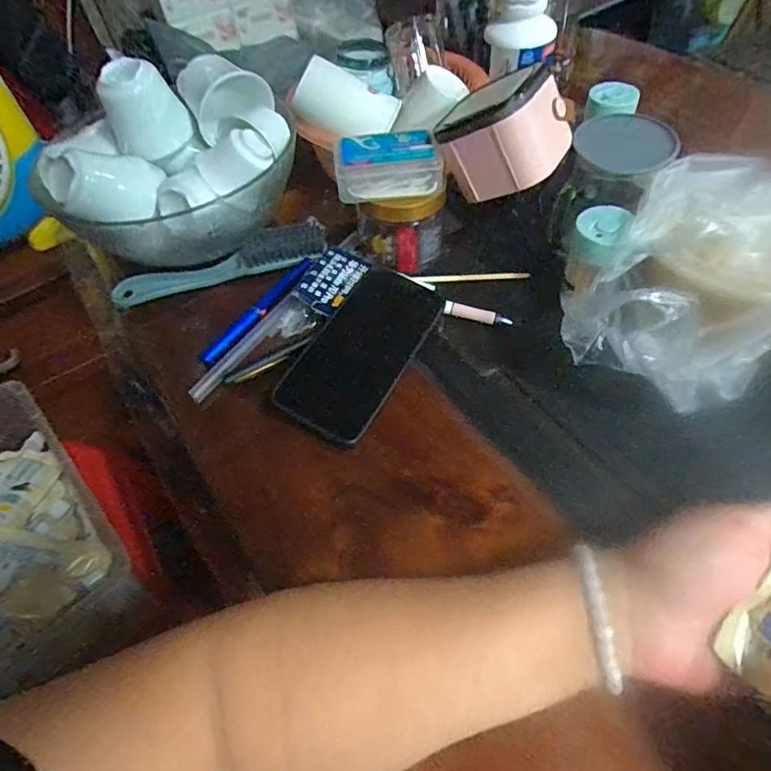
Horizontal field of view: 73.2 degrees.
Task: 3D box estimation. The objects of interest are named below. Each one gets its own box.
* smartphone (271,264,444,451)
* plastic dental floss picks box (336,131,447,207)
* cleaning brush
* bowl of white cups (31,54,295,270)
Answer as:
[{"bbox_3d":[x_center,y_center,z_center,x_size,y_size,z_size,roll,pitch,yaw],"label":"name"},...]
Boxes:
[{"bbox_3d":[-0.016,-0.033,0.419,0.075,0.009,0.167,28,60,8],"label":"smartphone"},{"bbox_3d":[0.003,-0.192,0.455,0.091,0.038,0.048,-5,54,2],"label":"plastic dental floss picks box"},{"bbox_3d":[-0.152,-0.111,0.484,0.200,0.031,0.035,-20,55,-9],"label":"cleaning brush"},{"bbox_3d":[-0.190,-0.196,0.462,0.172,0.117,0.195,34,64,26],"label":"bowl of white cups"}]

